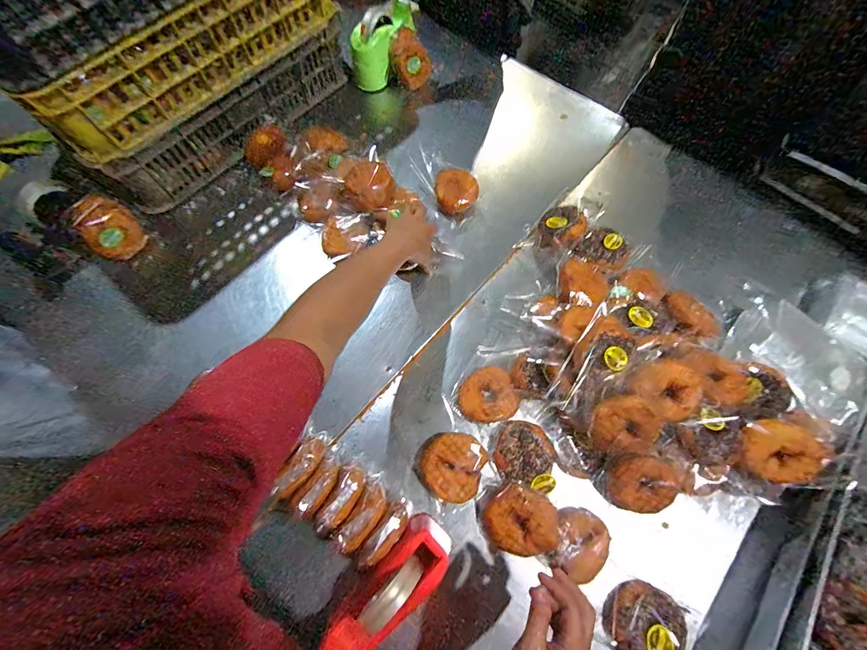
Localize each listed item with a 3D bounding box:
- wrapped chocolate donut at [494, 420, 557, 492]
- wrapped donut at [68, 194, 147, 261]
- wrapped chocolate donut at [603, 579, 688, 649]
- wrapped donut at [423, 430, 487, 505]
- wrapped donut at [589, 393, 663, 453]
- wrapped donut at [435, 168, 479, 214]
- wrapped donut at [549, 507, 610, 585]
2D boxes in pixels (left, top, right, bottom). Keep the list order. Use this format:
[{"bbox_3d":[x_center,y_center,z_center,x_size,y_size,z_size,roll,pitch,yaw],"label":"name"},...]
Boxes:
[{"bbox_3d":[0.147,0.204,0.576,0.092,0.034,0.087,20,69,7],"label":"wrapped chocolate donut"},{"bbox_3d":[-0.693,-0.208,0.779,0.097,0.125,0.030,-45,32,-25],"label":"wrapped donut"},{"bbox_3d":[0.299,0.417,0.508,0.103,0.035,0.092,20,69,7],"label":"wrapped chocolate donut"},{"bbox_3d":[0.031,0.224,0.581,0.092,0.040,0.098,0,68,-1],"label":"wrapped donut"},{"bbox_3d":[0.272,0.145,0.528,0.091,0.029,0.094,-36,104,26],"label":"wrapped donut"},{"bbox_3d":[0.048,-0.280,0.766,0.092,0.044,0.096,1,68,-1],"label":"wrapped donut"},{"bbox_3d":[0.217,0.324,0.541,0.082,0.039,0.090,0,68,-1],"label":"wrapped donut"}]

